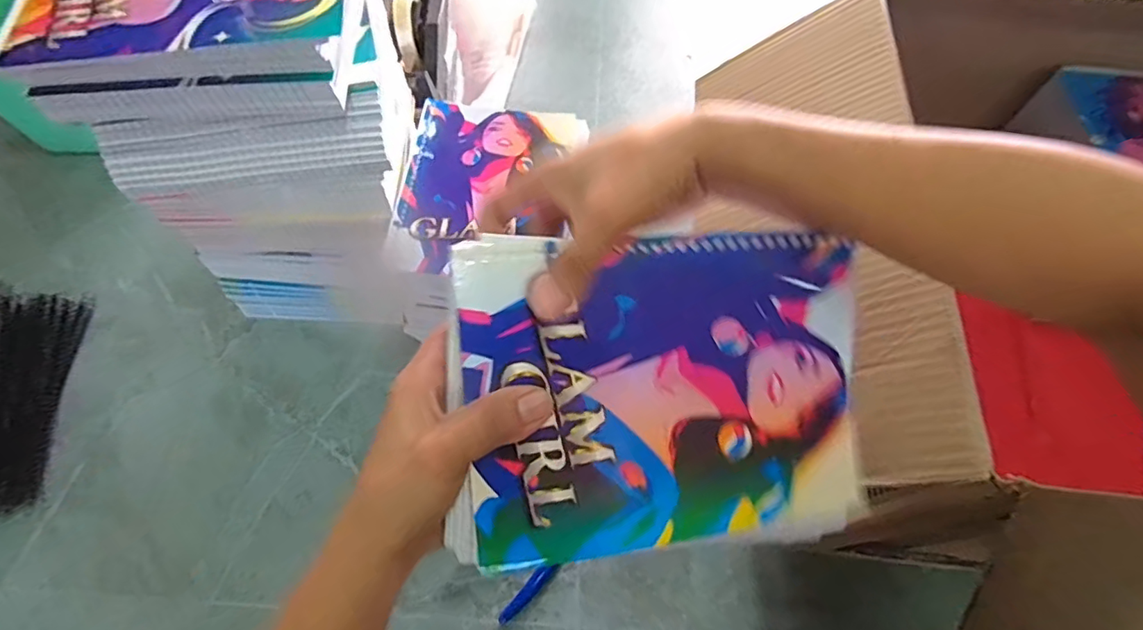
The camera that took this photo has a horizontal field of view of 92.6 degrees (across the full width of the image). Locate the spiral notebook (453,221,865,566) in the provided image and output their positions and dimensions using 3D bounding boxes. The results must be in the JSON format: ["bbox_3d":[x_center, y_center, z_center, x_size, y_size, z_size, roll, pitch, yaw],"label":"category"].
[{"bbox_3d":[0.048,0.038,0.264,0.203,0.014,0.149,1,88,-12],"label":"spiral notebook"}]

